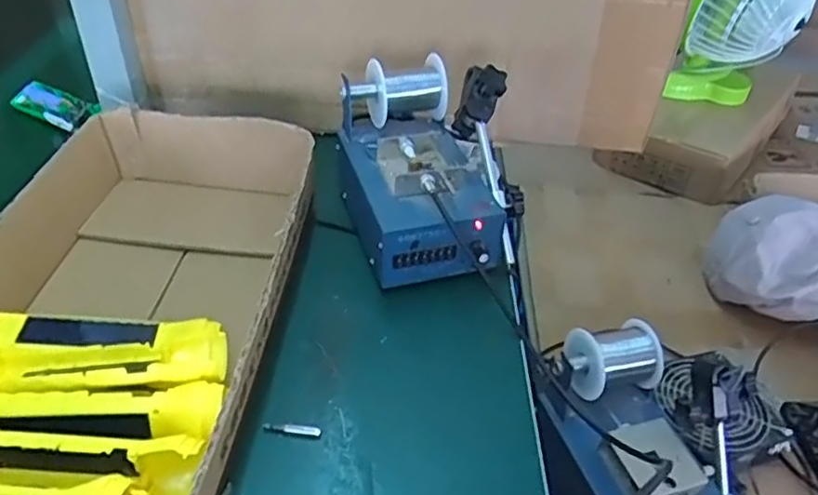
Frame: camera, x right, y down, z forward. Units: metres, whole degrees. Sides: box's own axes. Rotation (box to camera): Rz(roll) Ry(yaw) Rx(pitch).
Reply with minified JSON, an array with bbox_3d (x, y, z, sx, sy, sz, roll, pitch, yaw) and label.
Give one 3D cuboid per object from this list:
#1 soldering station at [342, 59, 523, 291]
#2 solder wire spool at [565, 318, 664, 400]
[{"bbox_3d":[0.018,-0.084,0.636,0.143,0.126,0.225,-8,40,-13],"label":"soldering station"},{"bbox_3d":[0.191,0.105,0.630,0.092,0.052,0.053,-12,44,-19],"label":"solder wire spool"}]

